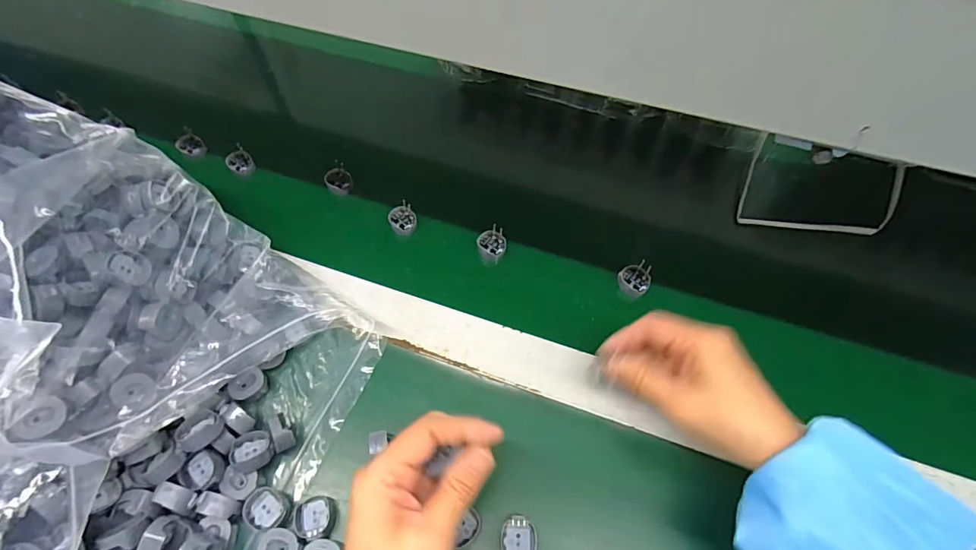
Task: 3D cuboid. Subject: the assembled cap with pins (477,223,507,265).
[{"bbox_3d":[0.004,-0.029,0.459,0.028,0.035,0.028,0,60,0],"label":"assembled cap with pins"}]

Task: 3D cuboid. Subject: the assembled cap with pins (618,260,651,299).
[{"bbox_3d":[0.137,0.004,0.431,0.032,0.021,0.028,-37,66,-19],"label":"assembled cap with pins"}]

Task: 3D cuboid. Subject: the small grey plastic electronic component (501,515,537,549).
[{"bbox_3d":[0.022,0.186,0.321,0.025,0.007,0.029,1,60,1],"label":"small grey plastic electronic component"}]

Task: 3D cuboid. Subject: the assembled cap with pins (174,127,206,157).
[{"bbox_3d":[-0.338,-0.149,0.515,0.026,0.014,0.033,-40,67,-20],"label":"assembled cap with pins"}]

